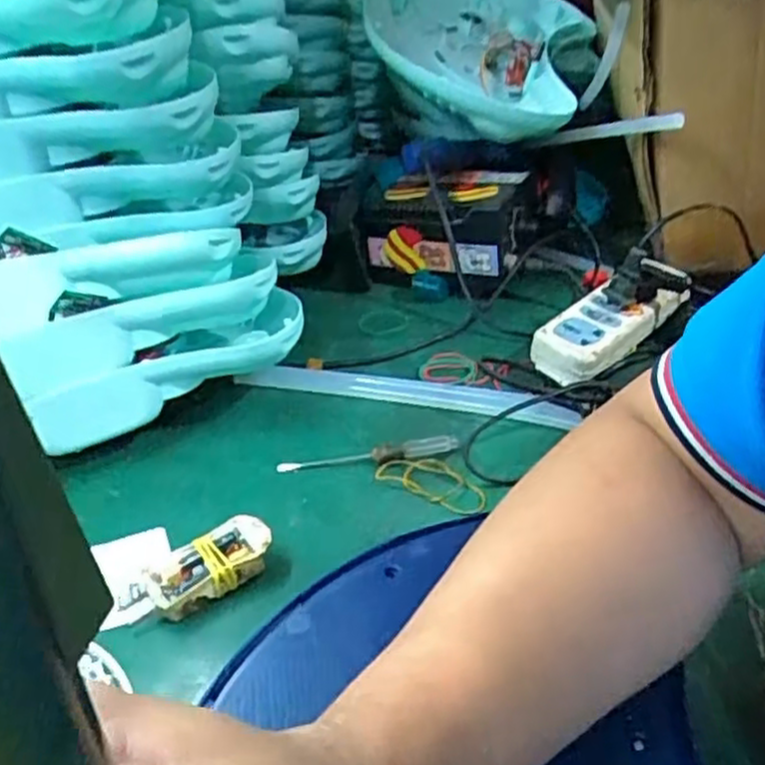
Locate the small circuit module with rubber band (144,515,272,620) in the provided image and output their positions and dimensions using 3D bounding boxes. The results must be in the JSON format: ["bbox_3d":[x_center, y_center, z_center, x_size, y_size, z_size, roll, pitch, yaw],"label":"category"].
[{"bbox_3d":[-0.105,0.110,0.463,0.076,0.022,0.038,-22,37,-23],"label":"small circuit module with rubber band"}]

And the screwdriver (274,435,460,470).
[{"bbox_3d":[-0.011,0.051,0.549,0.130,0.009,0.016,-7,34,-3],"label":"screwdriver"}]

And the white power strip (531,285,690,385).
[{"bbox_3d":[0.181,-0.042,0.622,0.122,0.042,0.059,-29,40,-31],"label":"white power strip"}]

